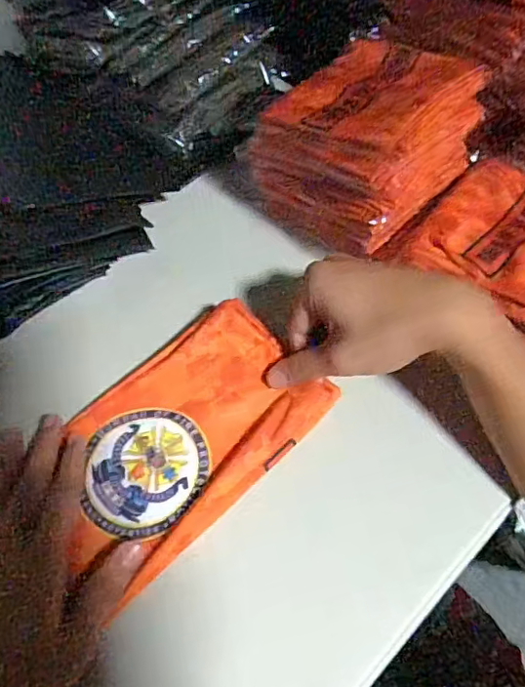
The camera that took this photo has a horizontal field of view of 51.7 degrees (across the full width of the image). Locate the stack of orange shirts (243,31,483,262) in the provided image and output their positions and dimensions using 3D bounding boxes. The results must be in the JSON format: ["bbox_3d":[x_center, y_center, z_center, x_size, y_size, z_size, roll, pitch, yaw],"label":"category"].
[{"bbox_3d":[0.079,-0.159,0.422,0.134,0.108,0.128,-40,68,-19],"label":"stack of orange shirts"}]

